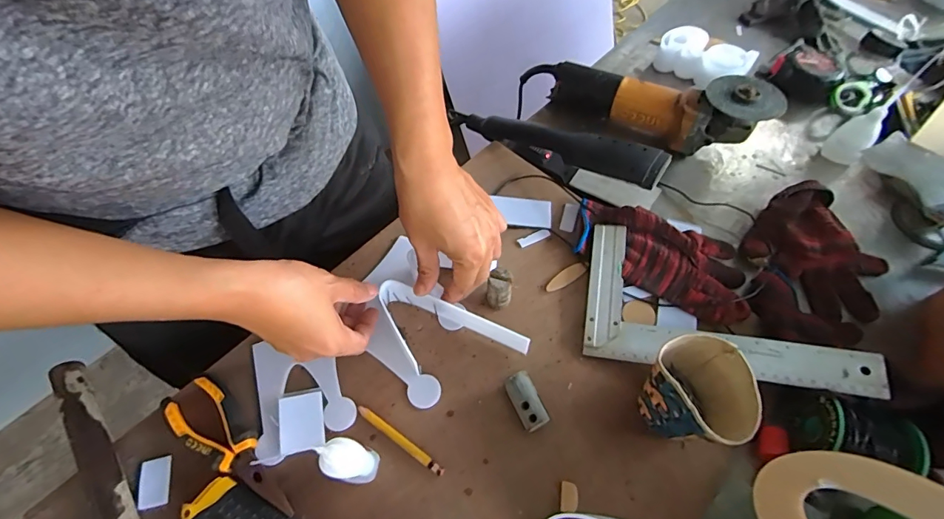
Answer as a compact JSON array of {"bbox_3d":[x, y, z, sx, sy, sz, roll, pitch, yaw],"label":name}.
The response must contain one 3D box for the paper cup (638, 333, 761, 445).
[{"bbox_3d":[0.188,0.120,0.381,0.067,0.093,0.082,-17,59,-10],"label":"paper cup"}]

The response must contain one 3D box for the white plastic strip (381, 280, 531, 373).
[{"bbox_3d":[-0.025,0.077,0.434,0.152,0.049,0.066,17,60,6],"label":"white plastic strip"}]

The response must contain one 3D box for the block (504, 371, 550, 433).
[{"bbox_3d":[0.050,0.133,0.416,0.024,0.024,0.051,-23,60,-13],"label":"block"}]

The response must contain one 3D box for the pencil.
[{"bbox_3d":[-0.066,0.164,0.406,0.096,0.008,0.008,31,63,19],"label":"pencil"}]

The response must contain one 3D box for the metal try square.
[{"bbox_3d":[0.249,0.042,0.442,0.257,0.014,0.147,6,68,16],"label":"metal try square"}]

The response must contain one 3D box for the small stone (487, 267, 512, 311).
[{"bbox_3d":[0.028,0.033,0.458,0.024,0.055,0.024,0,57,1],"label":"small stone"}]

